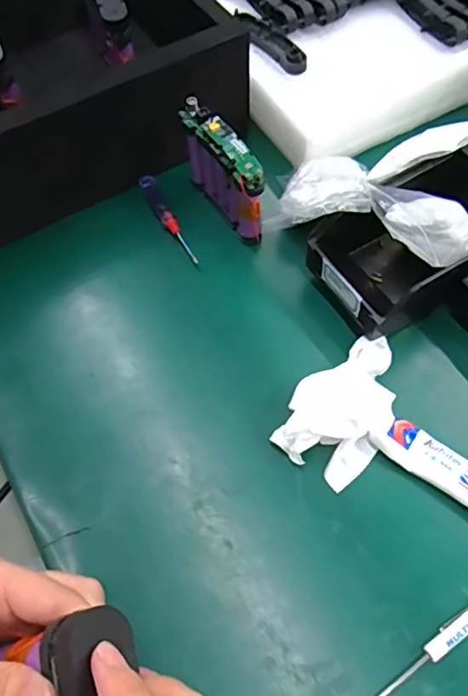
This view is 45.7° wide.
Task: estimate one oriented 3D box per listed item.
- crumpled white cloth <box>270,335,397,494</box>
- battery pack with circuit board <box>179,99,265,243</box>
[{"bbox_3d":[0.090,0.041,0.441,0.073,0.029,0.126,29,65,16],"label":"crumpled white cloth"},{"bbox_3d":[-0.008,-0.161,0.520,0.022,0.097,0.111,-29,64,-15],"label":"battery pack with circuit board"}]

